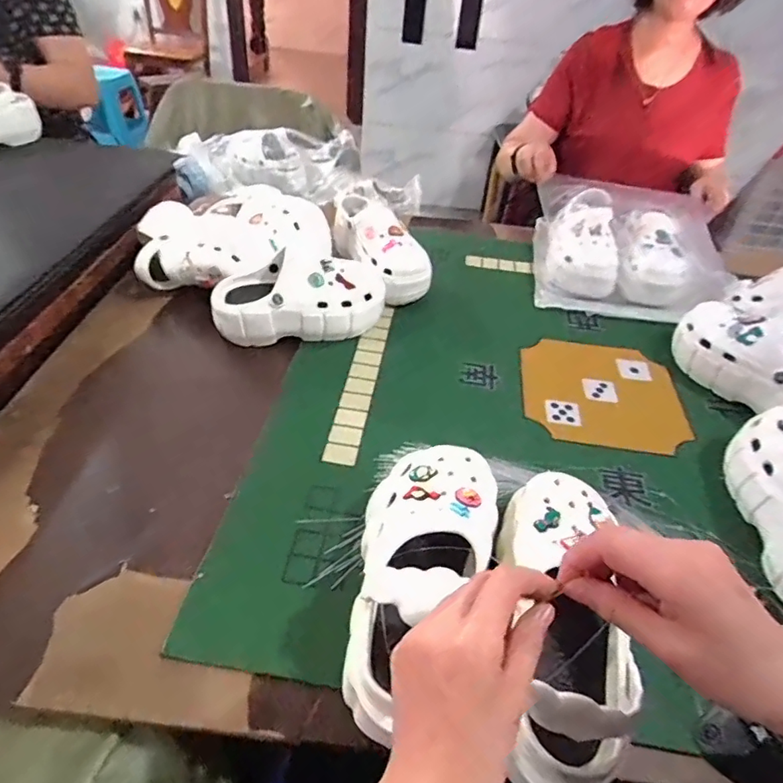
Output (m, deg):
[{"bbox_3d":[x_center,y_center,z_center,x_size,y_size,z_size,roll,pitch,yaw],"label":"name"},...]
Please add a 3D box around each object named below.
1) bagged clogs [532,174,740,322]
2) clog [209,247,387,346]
[{"bbox_3d":[0.428,-0.275,0.987,0.299,0.149,0.366,9,42,3],"label":"bagged clogs"},{"bbox_3d":[-0.130,-0.146,0.775,0.254,0.106,0.105,-8,44,-16],"label":"clog"}]

